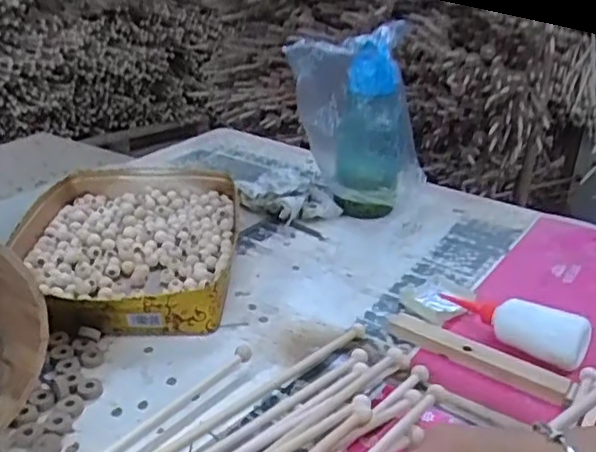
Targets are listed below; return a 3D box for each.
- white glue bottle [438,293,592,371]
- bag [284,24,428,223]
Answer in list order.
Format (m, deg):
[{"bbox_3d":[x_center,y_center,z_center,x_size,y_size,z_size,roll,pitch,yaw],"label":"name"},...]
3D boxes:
[{"bbox_3d":[0.247,0.109,0.748,0.180,0.051,0.055,20,32,32],"label":"white glue bottle"},{"bbox_3d":[0.104,-0.168,1.079,0.223,0.302,0.158,5,27,6],"label":"bag"}]

